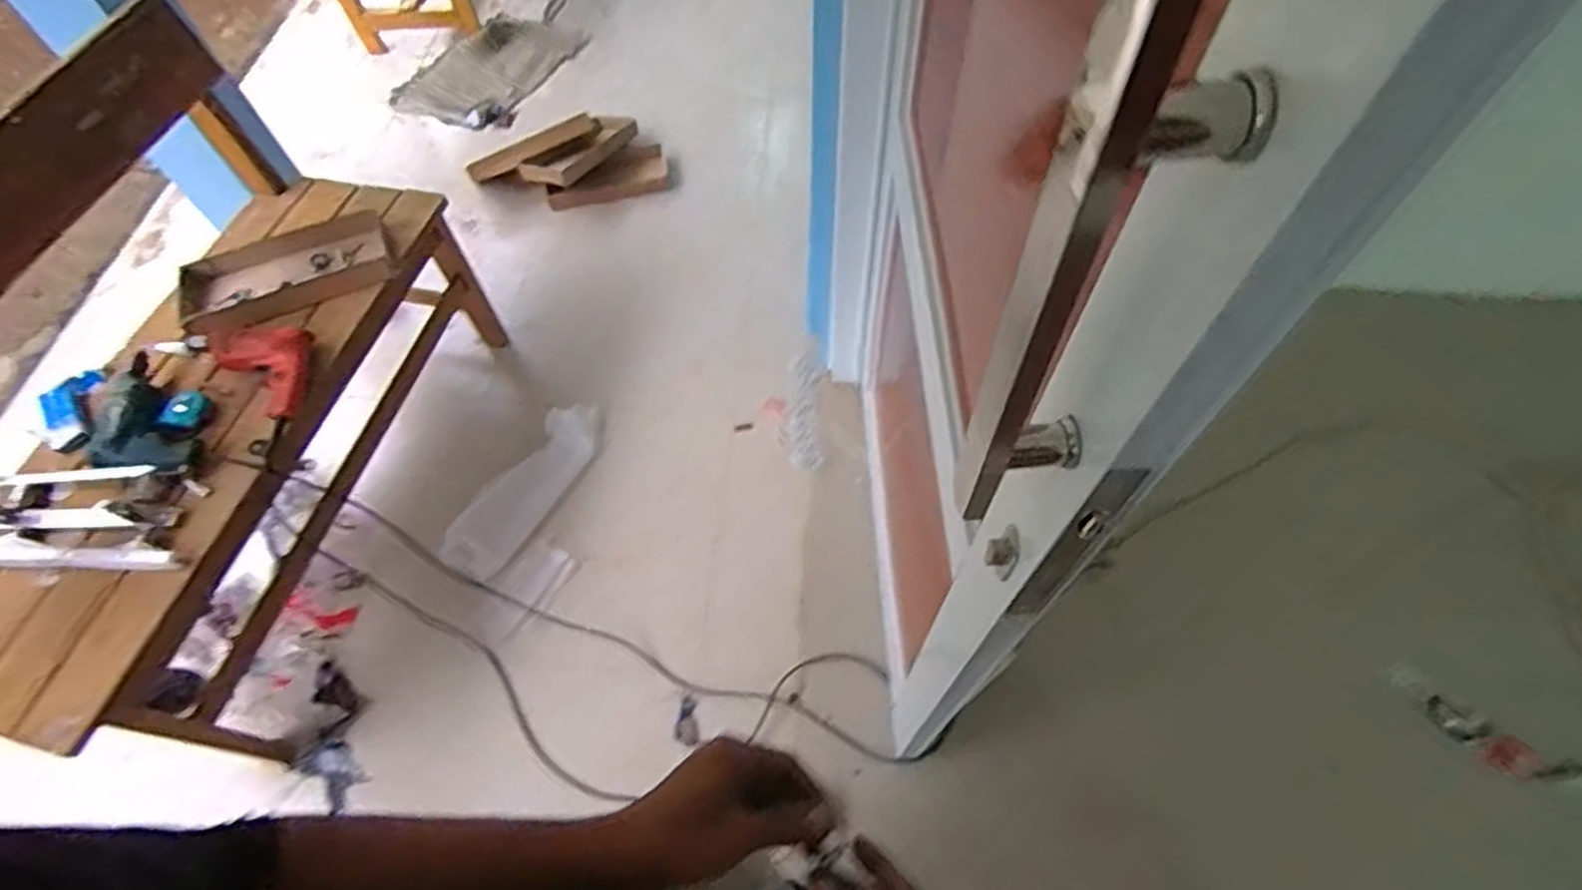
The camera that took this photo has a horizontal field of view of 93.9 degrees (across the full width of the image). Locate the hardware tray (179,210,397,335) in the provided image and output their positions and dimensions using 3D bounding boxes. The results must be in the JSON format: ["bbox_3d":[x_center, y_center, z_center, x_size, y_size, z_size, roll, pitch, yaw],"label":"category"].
[{"bbox_3d":[-0.952,-0.327,1.385,0.361,0.033,0.170,-22,61,-11],"label":"hardware tray"}]

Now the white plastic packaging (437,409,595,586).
[{"bbox_3d":[-0.577,0.084,1.621,0.142,0.048,0.448,25,63,15],"label":"white plastic packaging"}]

